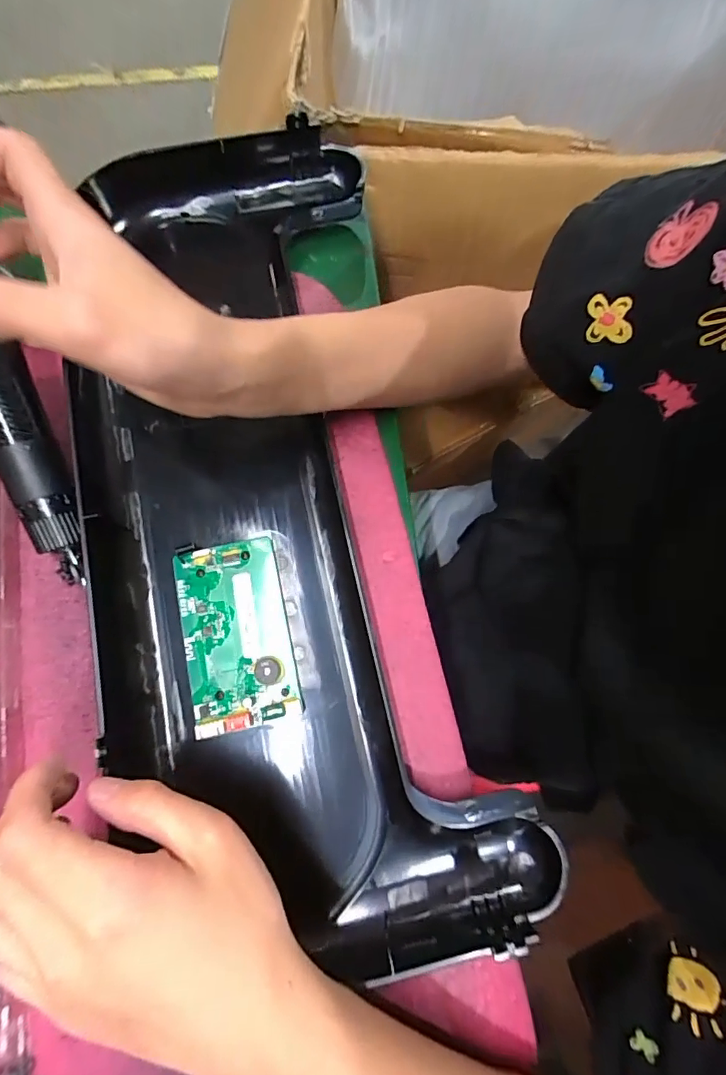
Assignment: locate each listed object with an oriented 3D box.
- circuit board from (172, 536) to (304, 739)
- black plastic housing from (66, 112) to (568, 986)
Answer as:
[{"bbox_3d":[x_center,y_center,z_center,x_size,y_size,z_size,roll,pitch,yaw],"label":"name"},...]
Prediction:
[{"bbox_3d":[-0.075,0.055,0.290,0.060,0.015,0.106,-13,72,-3],"label":"circuit board"},{"bbox_3d":[-0.065,-0.022,0.303,0.211,0.062,0.502,-15,78,-3],"label":"black plastic housing"}]

